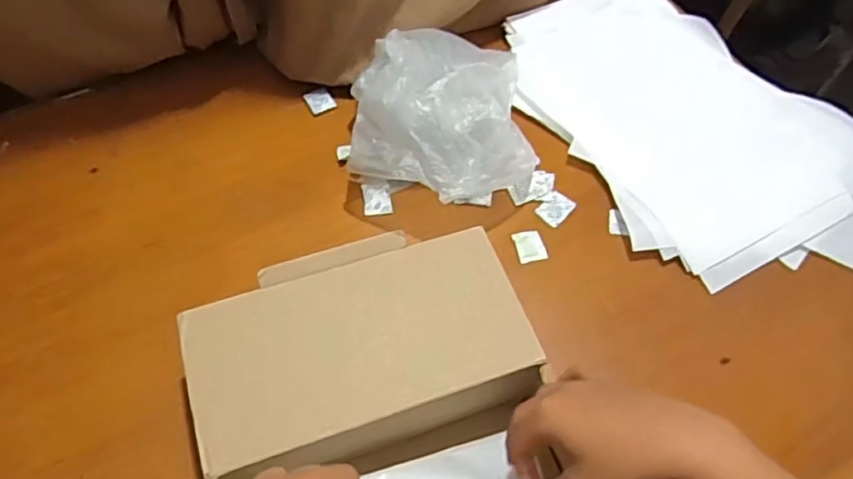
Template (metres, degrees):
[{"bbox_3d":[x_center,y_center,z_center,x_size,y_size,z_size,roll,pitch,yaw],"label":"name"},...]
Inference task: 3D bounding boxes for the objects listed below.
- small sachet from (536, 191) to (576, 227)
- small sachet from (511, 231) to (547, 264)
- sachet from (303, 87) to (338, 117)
[{"bbox_3d":[0.144,-0.035,0.711,0.031,0.007,0.041,40,64,19],"label":"small sachet"},{"bbox_3d":[0.111,0.006,0.684,0.032,0.004,0.035,-11,60,-10],"label":"small sachet"},{"bbox_3d":[-0.126,-0.163,0.763,0.032,0.004,0.036,-23,63,-17],"label":"sachet"}]

